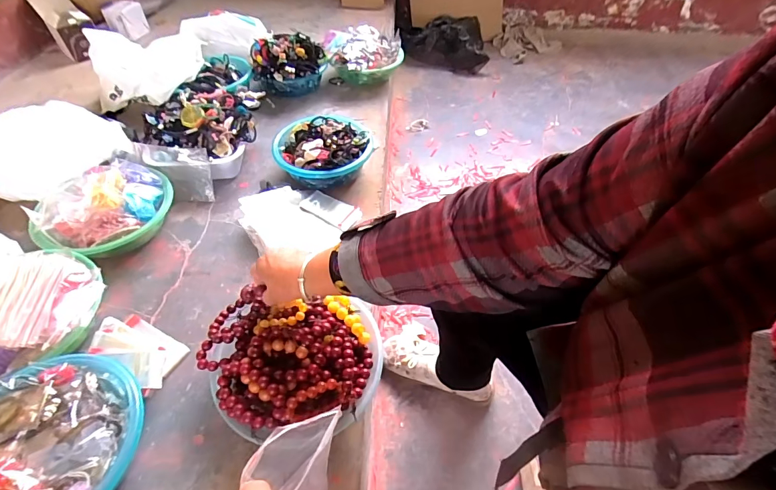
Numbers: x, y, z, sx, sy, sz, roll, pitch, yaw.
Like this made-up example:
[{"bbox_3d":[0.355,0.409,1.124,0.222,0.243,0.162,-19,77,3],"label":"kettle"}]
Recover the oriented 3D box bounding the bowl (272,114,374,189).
[{"bbox_3d":[-0.148,-0.210,0.899,0.216,0.090,0.202,0,50,-1],"label":"bowl"}]

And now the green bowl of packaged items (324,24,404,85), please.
[{"bbox_3d":[-0.076,-0.577,1.196,0.242,0.113,0.181,-2,50,-3],"label":"green bowl of packaged items"}]

